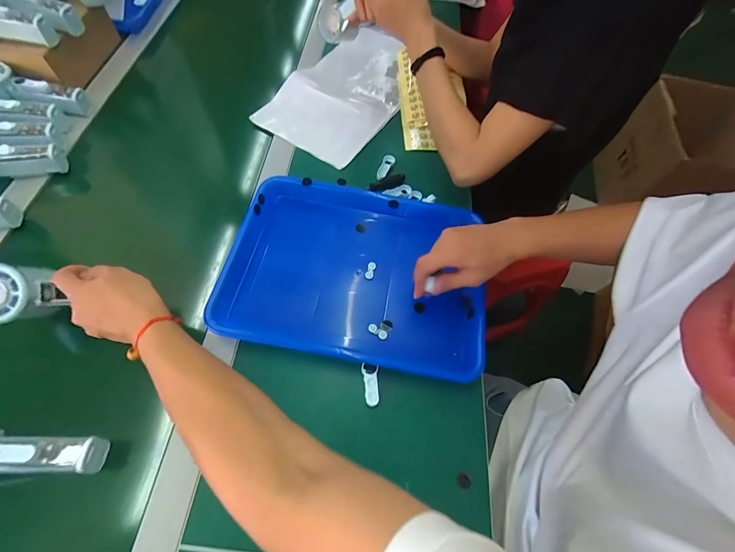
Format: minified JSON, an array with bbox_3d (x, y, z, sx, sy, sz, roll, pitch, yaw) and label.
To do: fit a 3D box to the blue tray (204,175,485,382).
[{"bbox_3d":[-0.013,-0.006,0.451,0.333,0.044,0.238,11,61,2],"label":"blue tray"}]

